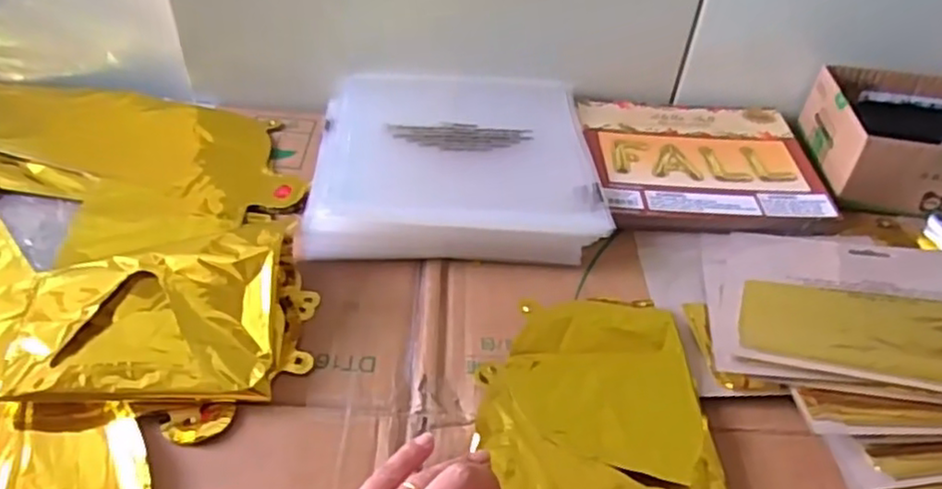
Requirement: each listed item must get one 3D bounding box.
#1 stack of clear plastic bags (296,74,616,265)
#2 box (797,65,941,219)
[{"bbox_3d":[-0.013,-0.074,0.588,0.226,0.036,0.250,2,42,-3],"label":"stack of clear plastic bags"},{"bbox_3d":[0.397,-0.089,0.610,0.182,0.065,0.144,5,42,0],"label":"box"}]

